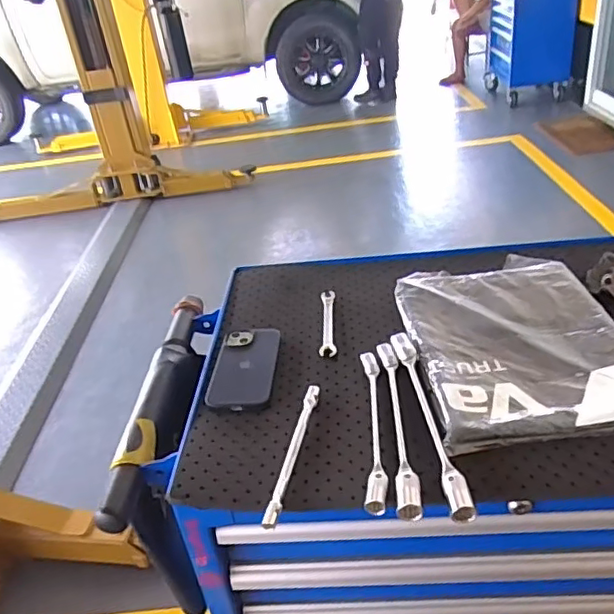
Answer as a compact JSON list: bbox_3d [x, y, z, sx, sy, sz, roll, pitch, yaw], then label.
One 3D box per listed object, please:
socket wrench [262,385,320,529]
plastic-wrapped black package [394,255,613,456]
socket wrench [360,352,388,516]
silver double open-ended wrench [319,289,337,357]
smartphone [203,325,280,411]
[{"bbox_3d":[-0.013,0.146,0.614,0.015,0.008,0.187,2,34,16],"label":"socket wrench"},{"bbox_3d":[0.247,0.031,0.718,0.235,0.022,0.329,-8,33,1],"label":"plastic-wrapped black package"},{"bbox_3d":[0.069,0.120,0.628,0.020,0.014,0.227,-4,33,7],"label":"socket wrench"},{"bbox_3d":[0.029,0.020,0.806,0.021,0.010,0.141,-4,33,5],"label":"silver double open-ended wrench"},{"bbox_3d":[-0.077,0.073,0.735,0.078,0.013,0.144,-4,33,7],"label":"smartphone"}]

